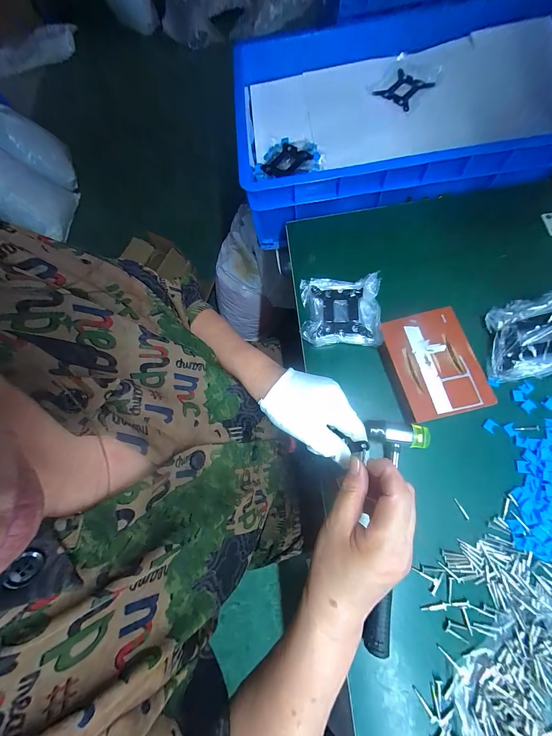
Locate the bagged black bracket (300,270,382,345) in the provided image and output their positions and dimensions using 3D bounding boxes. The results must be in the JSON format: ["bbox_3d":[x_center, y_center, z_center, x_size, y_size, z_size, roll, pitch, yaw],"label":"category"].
[{"bbox_3d":[0.093,-0.085,0.392,0.114,0.034,0.102,5,67,3],"label":"bagged black bracket"}]

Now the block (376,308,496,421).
[{"bbox_3d":[0.202,-0.005,0.352,0.106,0.030,0.138,-9,67,-3],"label":"block"}]

